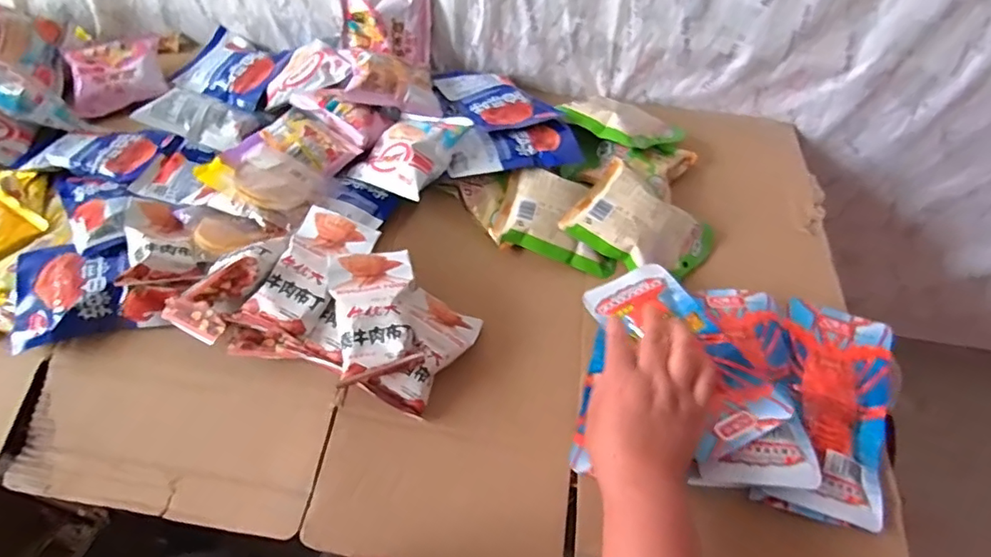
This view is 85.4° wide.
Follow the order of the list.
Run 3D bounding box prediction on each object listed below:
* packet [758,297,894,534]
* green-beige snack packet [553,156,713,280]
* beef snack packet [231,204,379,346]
[{"bbox_3d":[0.312,0.115,0.493,0.090,0.017,0.197,18,63,13],"label":"packet"},{"bbox_3d":[0.164,-0.057,0.606,0.142,0.051,0.114,32,59,21],"label":"green-beige snack packet"},{"bbox_3d":[-0.180,-0.006,0.517,0.074,0.031,0.134,21,55,14],"label":"beef snack packet"}]

